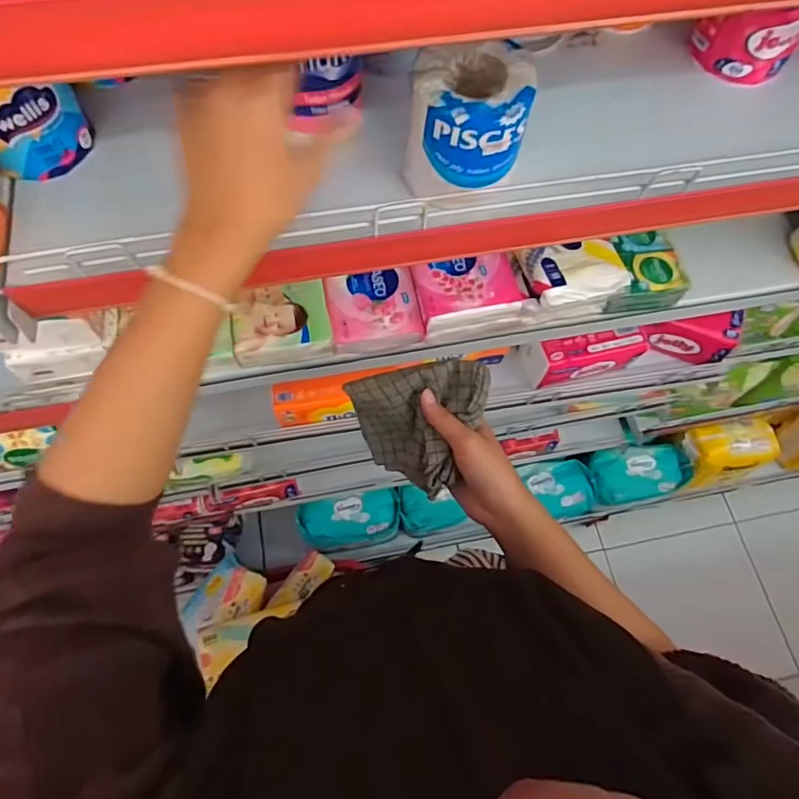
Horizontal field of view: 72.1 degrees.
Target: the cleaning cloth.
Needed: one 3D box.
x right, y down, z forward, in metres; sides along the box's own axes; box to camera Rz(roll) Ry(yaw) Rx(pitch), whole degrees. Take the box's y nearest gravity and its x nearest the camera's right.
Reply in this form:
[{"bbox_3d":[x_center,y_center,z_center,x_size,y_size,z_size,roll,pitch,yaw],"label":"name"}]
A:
[{"bbox_3d":[0.020,0.033,0.490,0.112,0.104,0.096,-7,68,-5],"label":"cleaning cloth"}]

